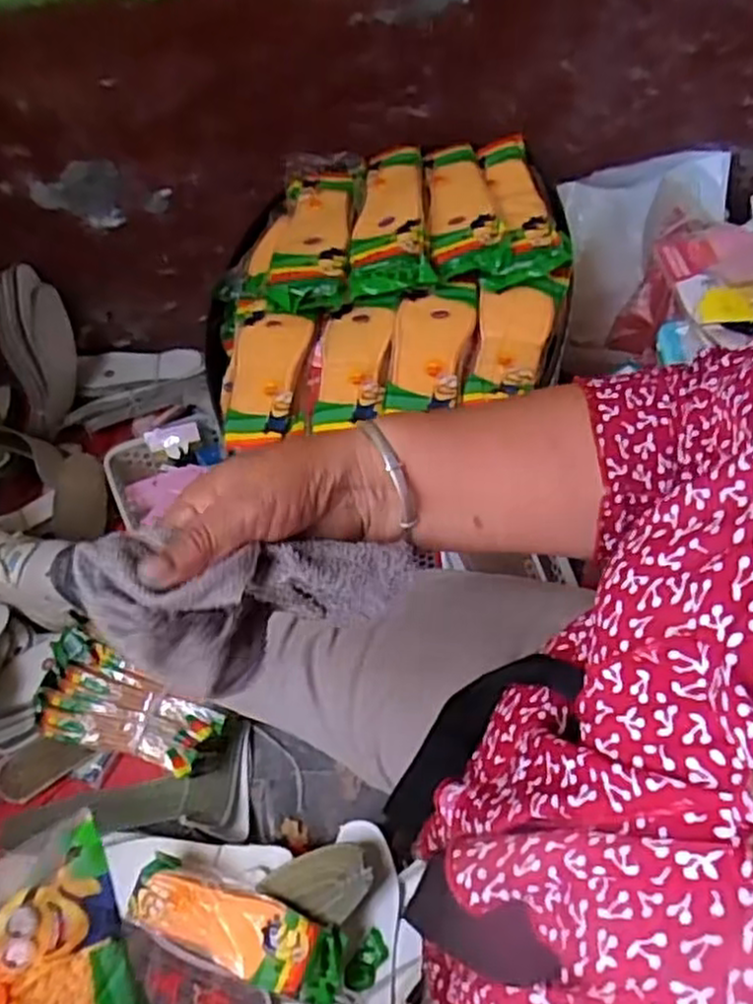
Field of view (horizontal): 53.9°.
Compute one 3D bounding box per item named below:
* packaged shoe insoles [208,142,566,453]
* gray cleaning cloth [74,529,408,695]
[{"bbox_3d":[0.004,-0.219,0.757,0.357,0.090,0.394,-3,54,0],"label":"packaged shoe insoles"},{"bbox_3d":[-0.058,0.043,0.342,0.147,0.049,0.060,-6,54,-9],"label":"gray cleaning cloth"}]

